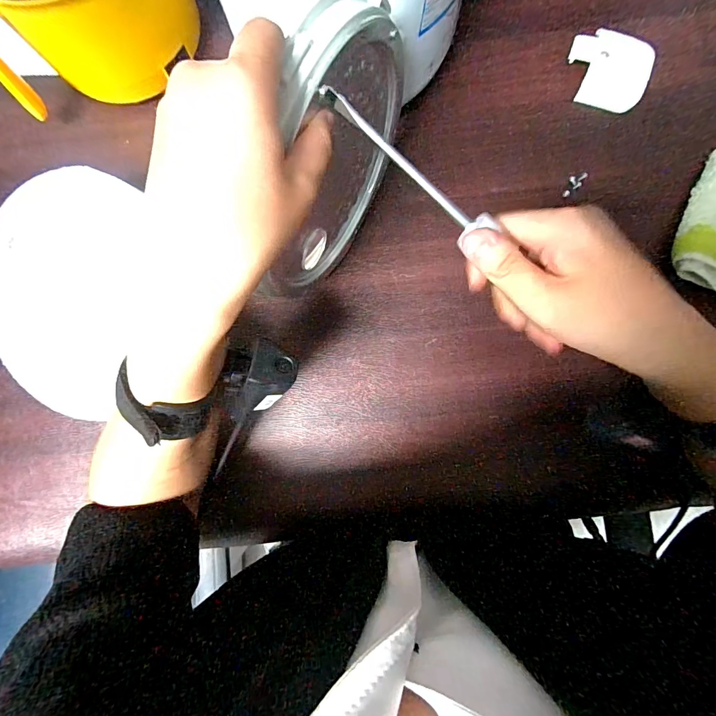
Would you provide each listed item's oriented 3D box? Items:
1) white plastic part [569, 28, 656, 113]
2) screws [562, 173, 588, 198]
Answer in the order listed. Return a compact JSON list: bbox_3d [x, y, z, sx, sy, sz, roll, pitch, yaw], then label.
[{"bbox_3d":[0.247,-0.282,0.379,0.079,0.019,0.072,0,85,3],"label":"white plastic part"},{"bbox_3d":[0.212,-0.171,0.379,0.013,0.008,0.035,43,88,5],"label":"screws"}]

